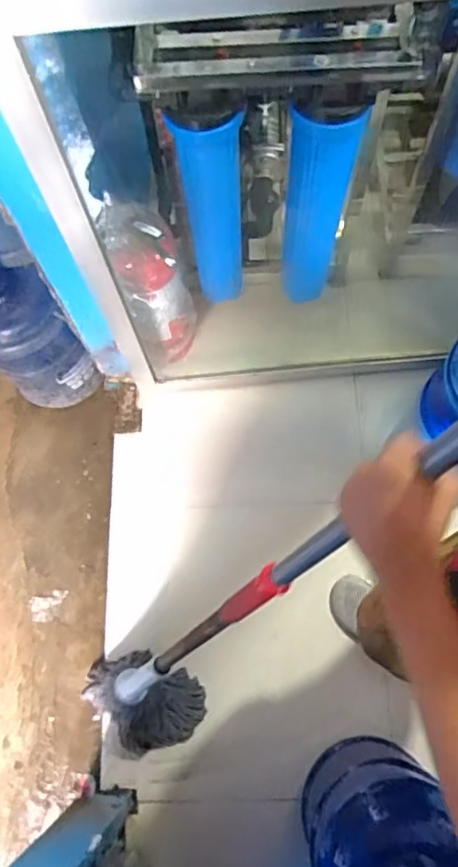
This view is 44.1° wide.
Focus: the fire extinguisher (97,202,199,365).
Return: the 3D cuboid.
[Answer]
[{"bbox_3d":[-0.158,-0.309,1.227,0.132,0.425,0.139,-1,72,2],"label":"fire extinguisher"}]

